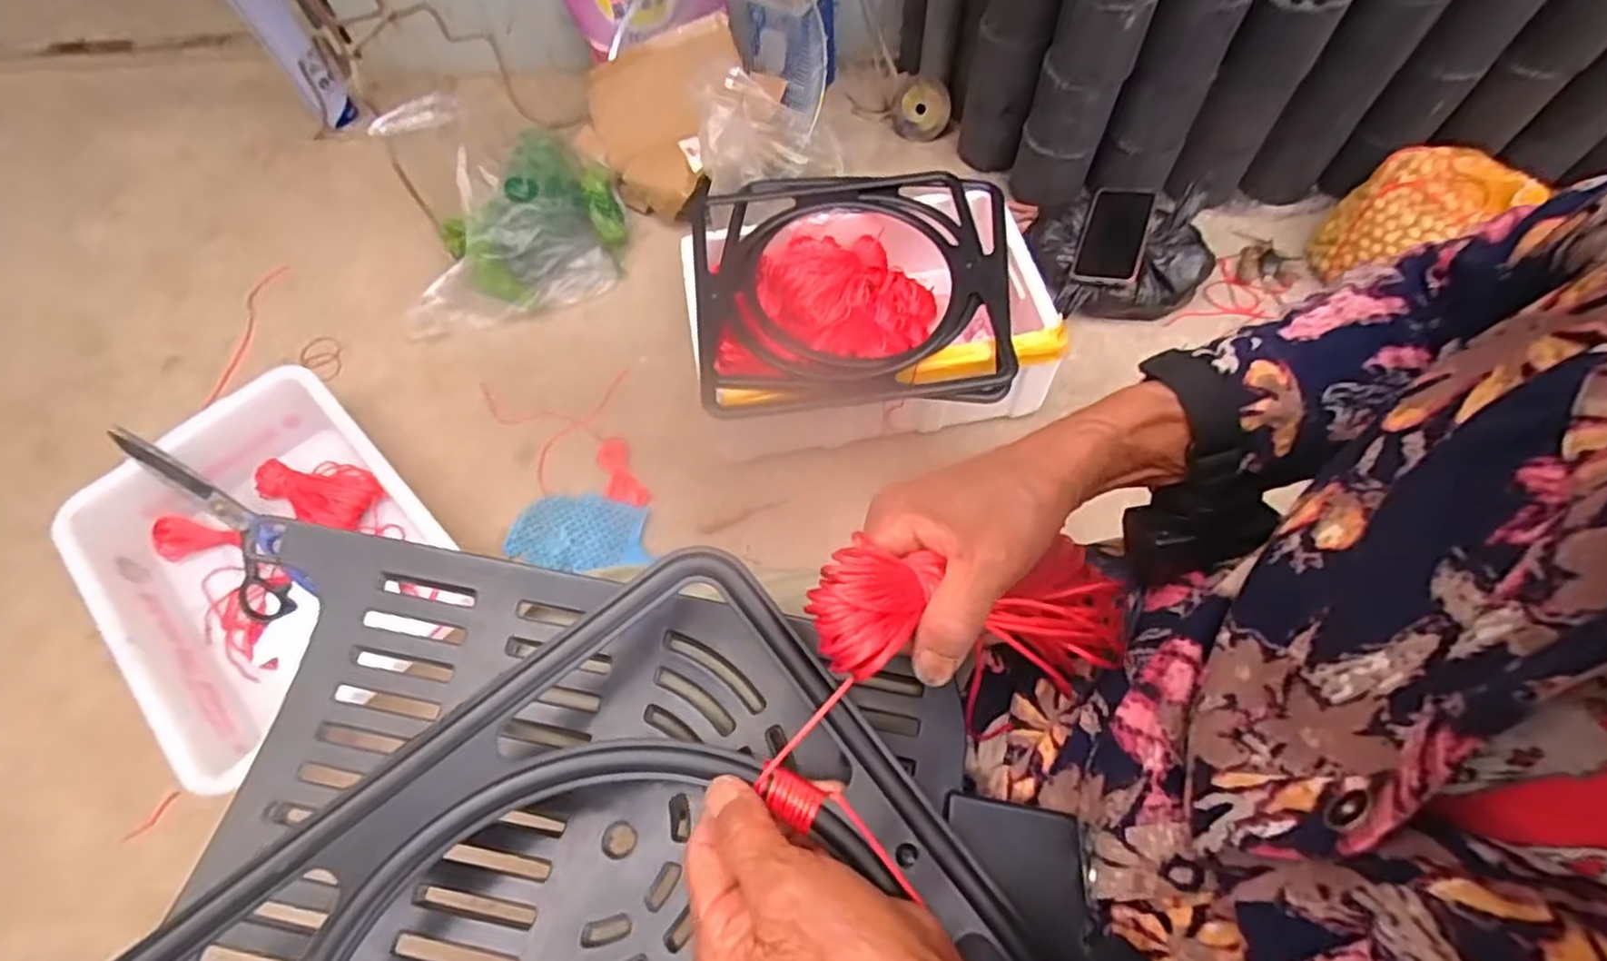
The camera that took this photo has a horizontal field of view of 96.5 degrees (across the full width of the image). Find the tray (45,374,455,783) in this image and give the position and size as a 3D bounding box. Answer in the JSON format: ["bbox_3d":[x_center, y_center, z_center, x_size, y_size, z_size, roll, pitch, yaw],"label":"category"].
[{"bbox_3d":[-0.579,0.085,0.791,0.401,0.089,0.304,38,69,21],"label":"tray"}]

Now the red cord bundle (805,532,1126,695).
[{"bbox_3d":[0.082,0.055,0.325,0.167,0.036,0.064,8,59,-25],"label":"red cord bundle"}]

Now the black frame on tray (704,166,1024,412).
[{"bbox_3d":[0.058,-0.229,0.808,0.358,0.034,0.331,-3,61,1],"label":"black frame on tray"}]

